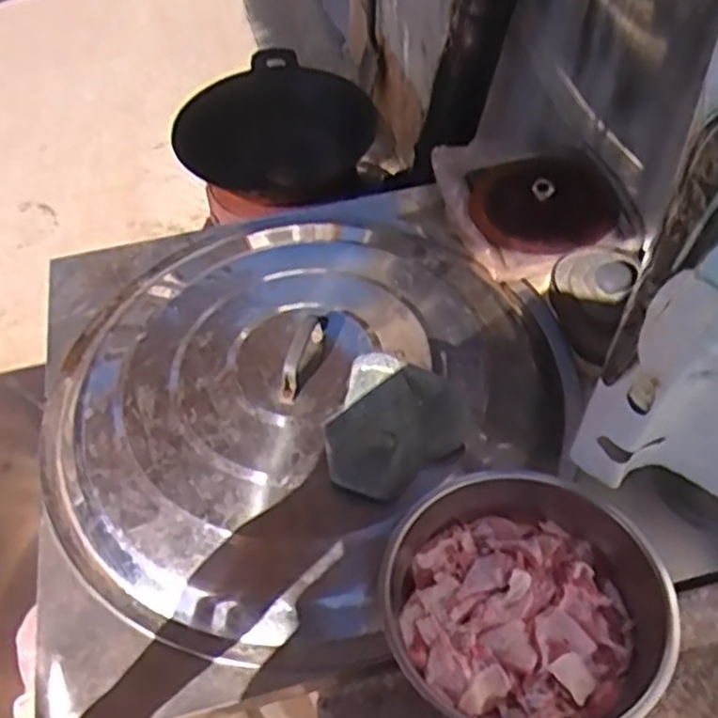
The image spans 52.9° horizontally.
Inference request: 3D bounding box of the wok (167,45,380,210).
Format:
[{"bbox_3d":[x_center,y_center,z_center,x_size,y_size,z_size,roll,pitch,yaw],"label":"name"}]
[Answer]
[{"bbox_3d":[-0.177,-0.445,1.408,0.371,0.159,0.327,-19,54,-14],"label":"wok"}]

